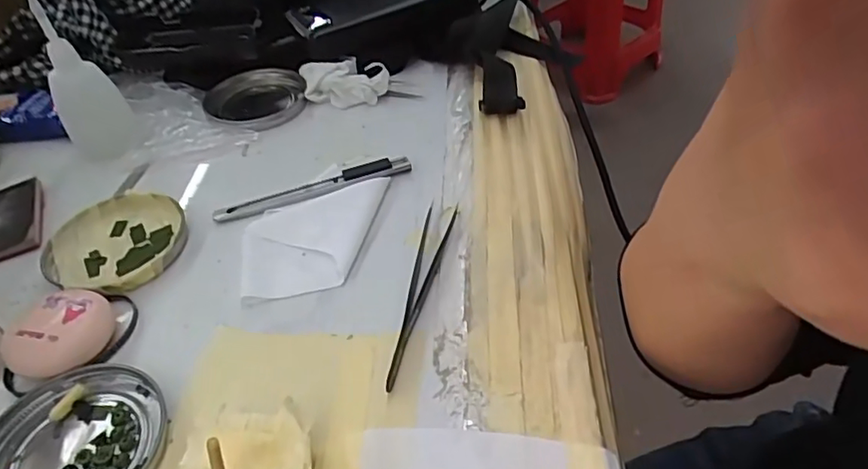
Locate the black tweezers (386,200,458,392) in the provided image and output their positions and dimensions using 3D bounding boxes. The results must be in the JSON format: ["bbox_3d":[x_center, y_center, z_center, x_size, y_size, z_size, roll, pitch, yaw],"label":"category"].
[{"bbox_3d":[-0.006,0.026,0.305,0.017,0.005,0.127,6,45,10],"label":"black tweezers"}]

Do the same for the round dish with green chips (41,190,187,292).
[{"bbox_3d":[-0.188,0.002,0.343,0.078,0.009,0.074,-2,44,2],"label":"round dish with green chips"}]

